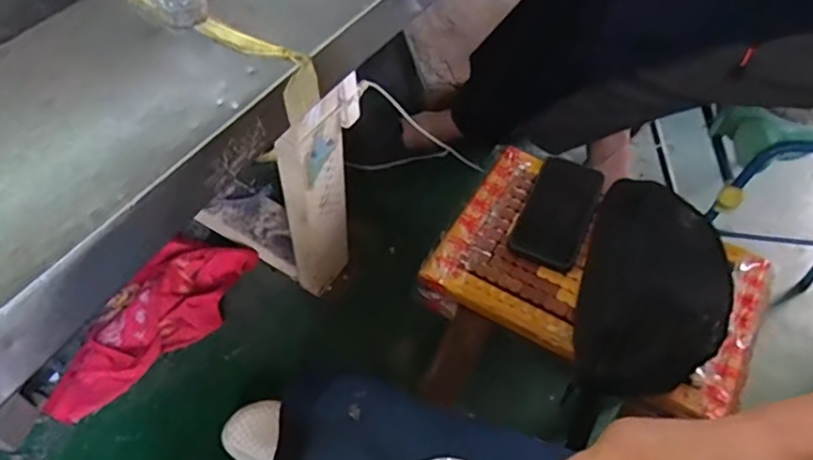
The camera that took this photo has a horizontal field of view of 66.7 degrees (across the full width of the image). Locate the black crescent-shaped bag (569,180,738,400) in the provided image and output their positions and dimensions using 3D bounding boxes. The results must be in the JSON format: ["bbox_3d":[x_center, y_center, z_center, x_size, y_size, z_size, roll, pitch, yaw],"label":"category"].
[{"bbox_3d":[0.266,0.062,0.663,0.155,0.103,0.196,14,55,7],"label":"black crescent-shaped bag"}]

